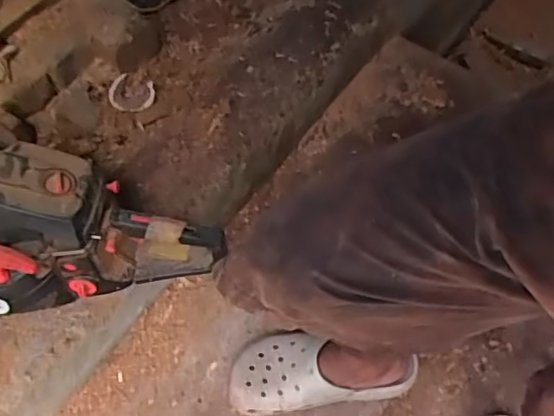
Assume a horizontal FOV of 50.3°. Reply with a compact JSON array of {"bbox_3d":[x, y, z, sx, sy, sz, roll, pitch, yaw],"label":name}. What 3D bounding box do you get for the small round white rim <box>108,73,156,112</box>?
[{"bbox_3d":[-0.268,-0.215,1.086,0.083,0.022,0.096,-13,60,-9],"label":"small round white rim"}]

